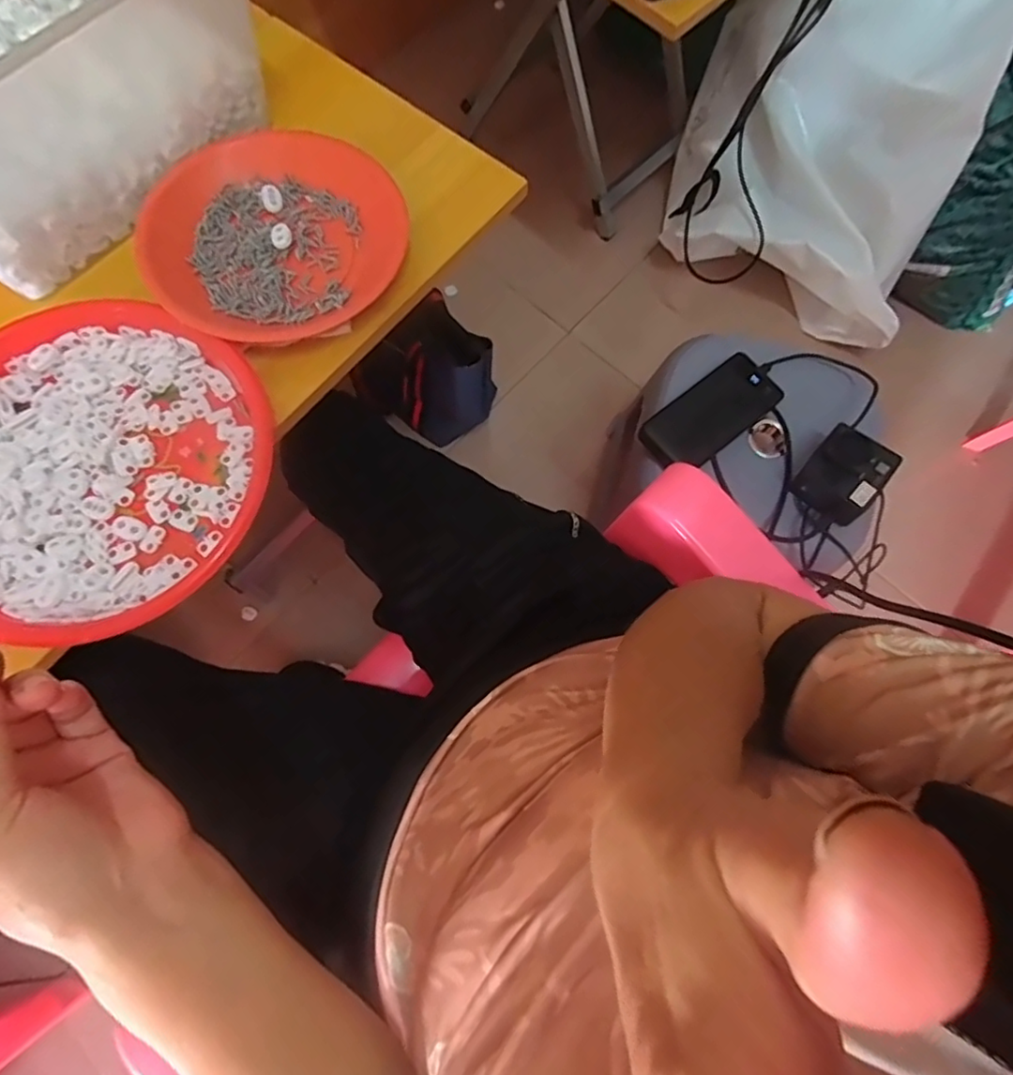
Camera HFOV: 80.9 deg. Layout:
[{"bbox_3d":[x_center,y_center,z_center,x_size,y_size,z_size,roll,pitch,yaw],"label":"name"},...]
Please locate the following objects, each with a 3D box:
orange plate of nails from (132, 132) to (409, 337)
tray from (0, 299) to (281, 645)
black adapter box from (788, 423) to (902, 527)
[{"bbox_3d":[-0.181,-0.231,0.460,0.194,0.029,0.176,11,75,1],"label":"orange plate of nails"},{"bbox_3d":[-0.288,-0.054,0.406,0.232,0.023,0.232,33,76,7],"label":"tray"},{"bbox_3d":[0.353,-0.067,0.625,0.074,0.047,0.081,39,77,8],"label":"black adapter box"}]

